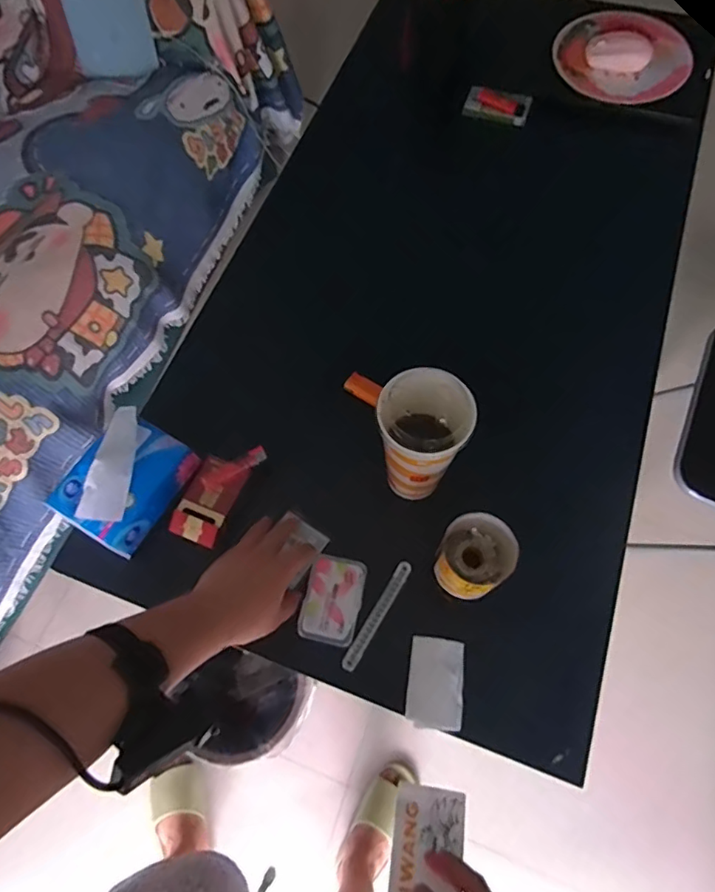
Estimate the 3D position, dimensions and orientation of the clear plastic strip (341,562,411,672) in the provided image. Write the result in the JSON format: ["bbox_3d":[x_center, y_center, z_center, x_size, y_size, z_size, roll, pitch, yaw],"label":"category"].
[{"bbox_3d":[0.022,0.180,0.567,0.015,0.005,0.127,27,70,22],"label":"clear plastic strip"}]

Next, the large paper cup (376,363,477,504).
[{"bbox_3d":[0.065,-0.006,0.535,0.082,0.155,0.079,-1,67,3],"label":"large paper cup"}]

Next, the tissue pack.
[{"bbox_3d":[-0.264,0.036,0.587,0.102,0.068,0.139,30,72,14],"label":"tissue pack"}]

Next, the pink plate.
[{"bbox_3d":[0.427,-0.631,0.847,0.201,0.033,0.186,-1,67,3],"label":"pink plate"}]

